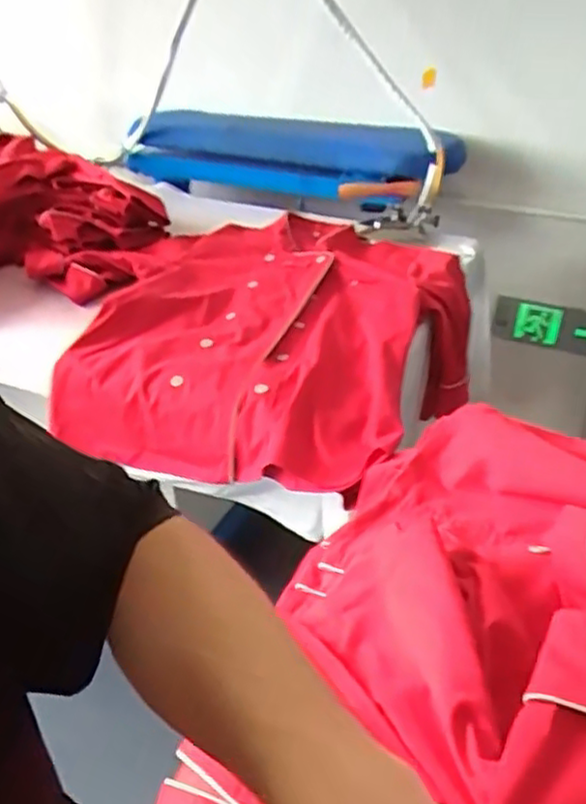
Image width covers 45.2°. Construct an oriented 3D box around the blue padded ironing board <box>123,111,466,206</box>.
[{"bbox_3d":[-0.032,-0.542,1.575,0.785,0.164,0.127,11,37,18],"label":"blue padded ironing board"}]

